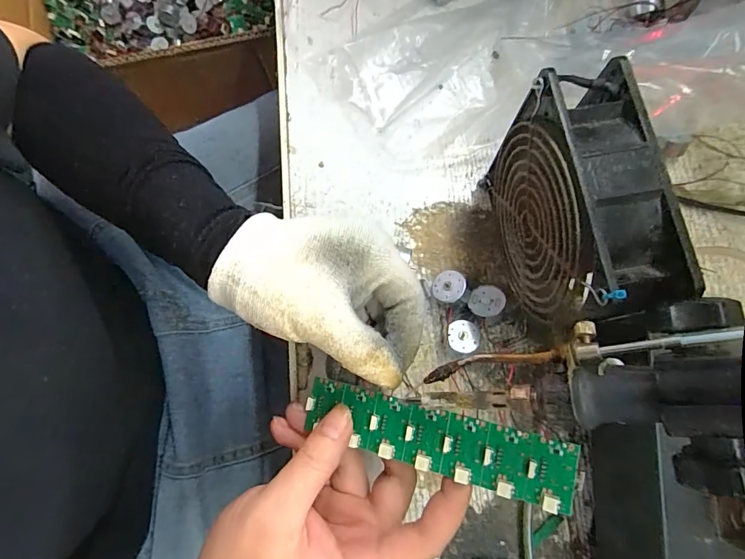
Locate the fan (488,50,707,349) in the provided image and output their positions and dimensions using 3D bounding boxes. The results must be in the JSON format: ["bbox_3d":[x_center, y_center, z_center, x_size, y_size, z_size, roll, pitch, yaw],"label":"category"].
[{"bbox_3d":[0.109,-0.035,0.243,0.049,0.119,0.125,-7,78,-1],"label":"fan"}]

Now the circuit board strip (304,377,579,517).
[{"bbox_3d":[0.028,0.080,0.215,0.137,0.005,0.031,11,78,22],"label":"circuit board strip"}]

